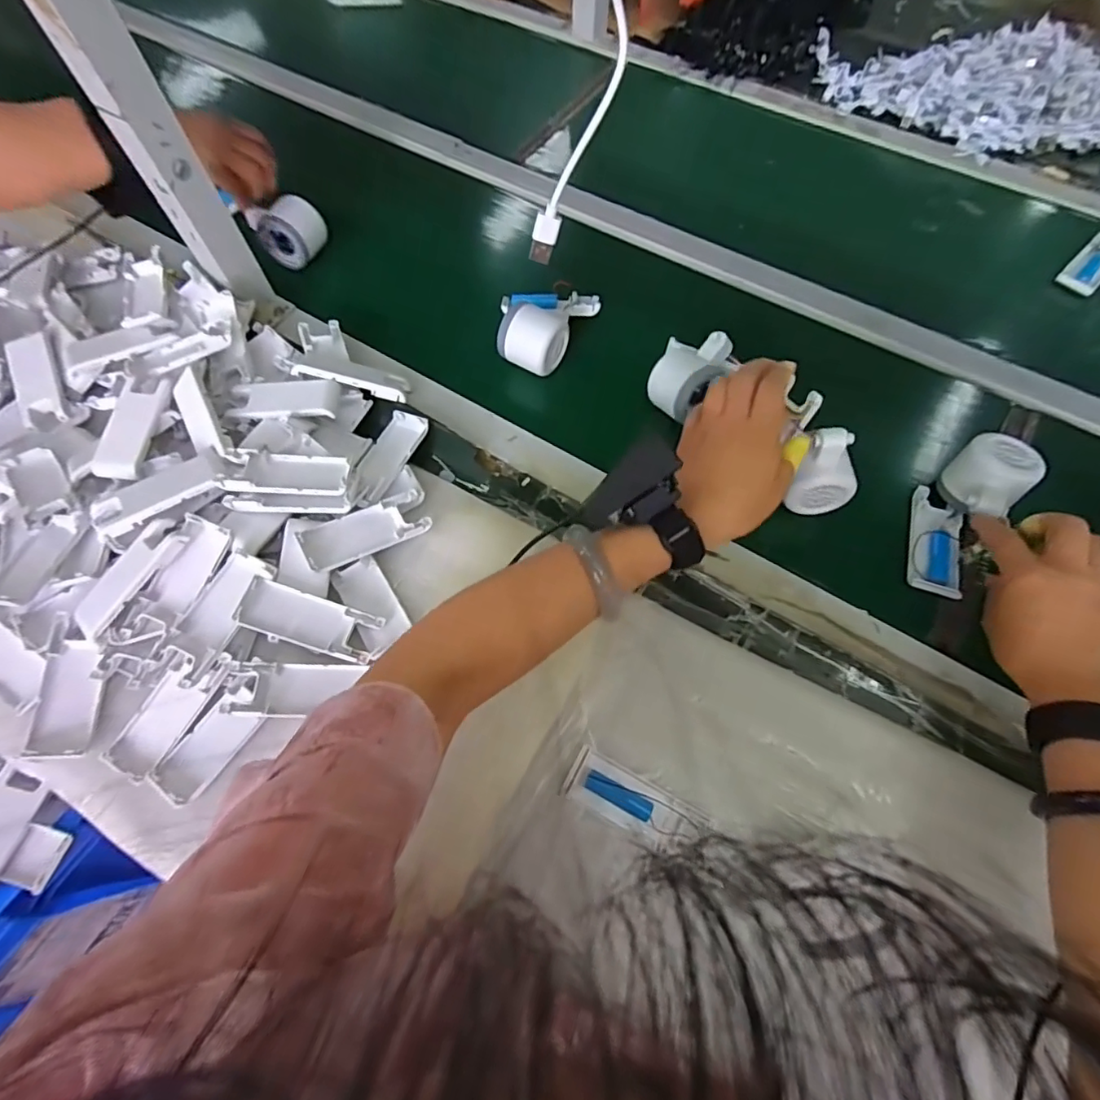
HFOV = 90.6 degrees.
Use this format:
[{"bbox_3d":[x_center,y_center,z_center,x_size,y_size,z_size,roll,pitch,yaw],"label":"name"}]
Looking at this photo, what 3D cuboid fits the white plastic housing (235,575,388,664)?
[{"bbox_3d":[-0.187,0.056,0.426,0.101,0.013,0.039,20,66,-9],"label":"white plastic housing"}]

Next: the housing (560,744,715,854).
[{"bbox_3d":[0.061,0.179,0.384,0.100,0.016,0.038,25,68,12],"label":"housing"}]

